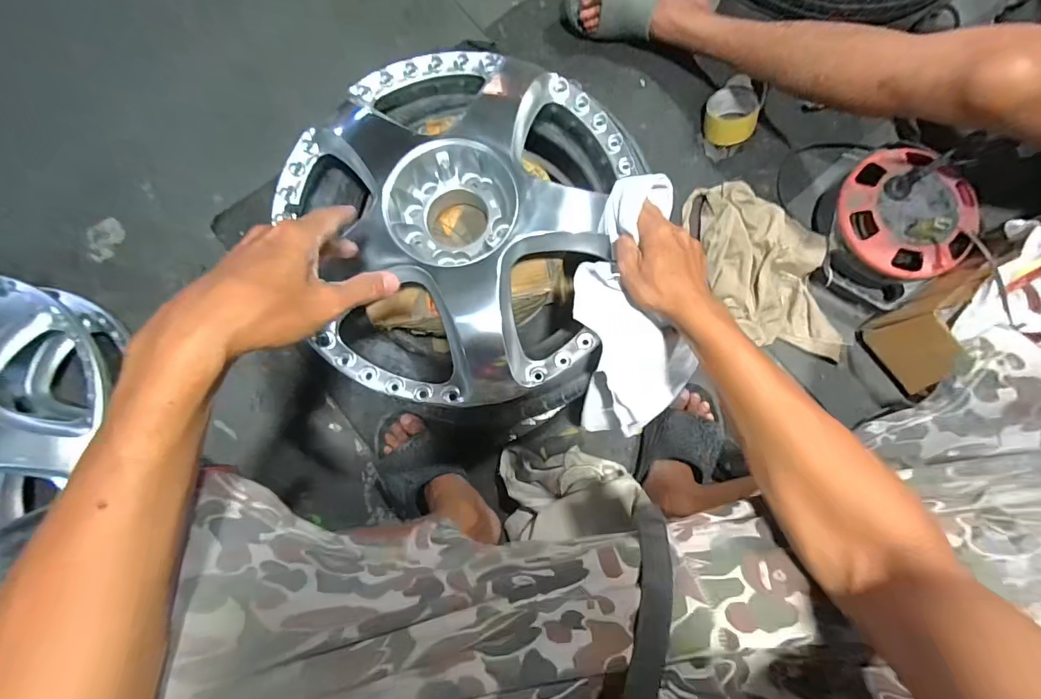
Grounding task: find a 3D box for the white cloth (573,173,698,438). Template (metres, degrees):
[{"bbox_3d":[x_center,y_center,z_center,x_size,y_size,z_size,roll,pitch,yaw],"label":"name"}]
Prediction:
[{"bbox_3d":[0.128,-0.048,0.507,0.130,0.055,0.285,-5,100,1],"label":"white cloth"}]

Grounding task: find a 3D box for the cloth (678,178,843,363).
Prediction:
[{"bbox_3d":[0.400,-0.131,0.733,0.181,0.057,0.324,-14,81,-2],"label":"cloth"}]

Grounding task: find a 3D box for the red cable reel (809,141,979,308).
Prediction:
[{"bbox_3d":[0.574,-0.196,0.692,0.234,0.126,0.211,-36,82,-6],"label":"red cable reel"}]

